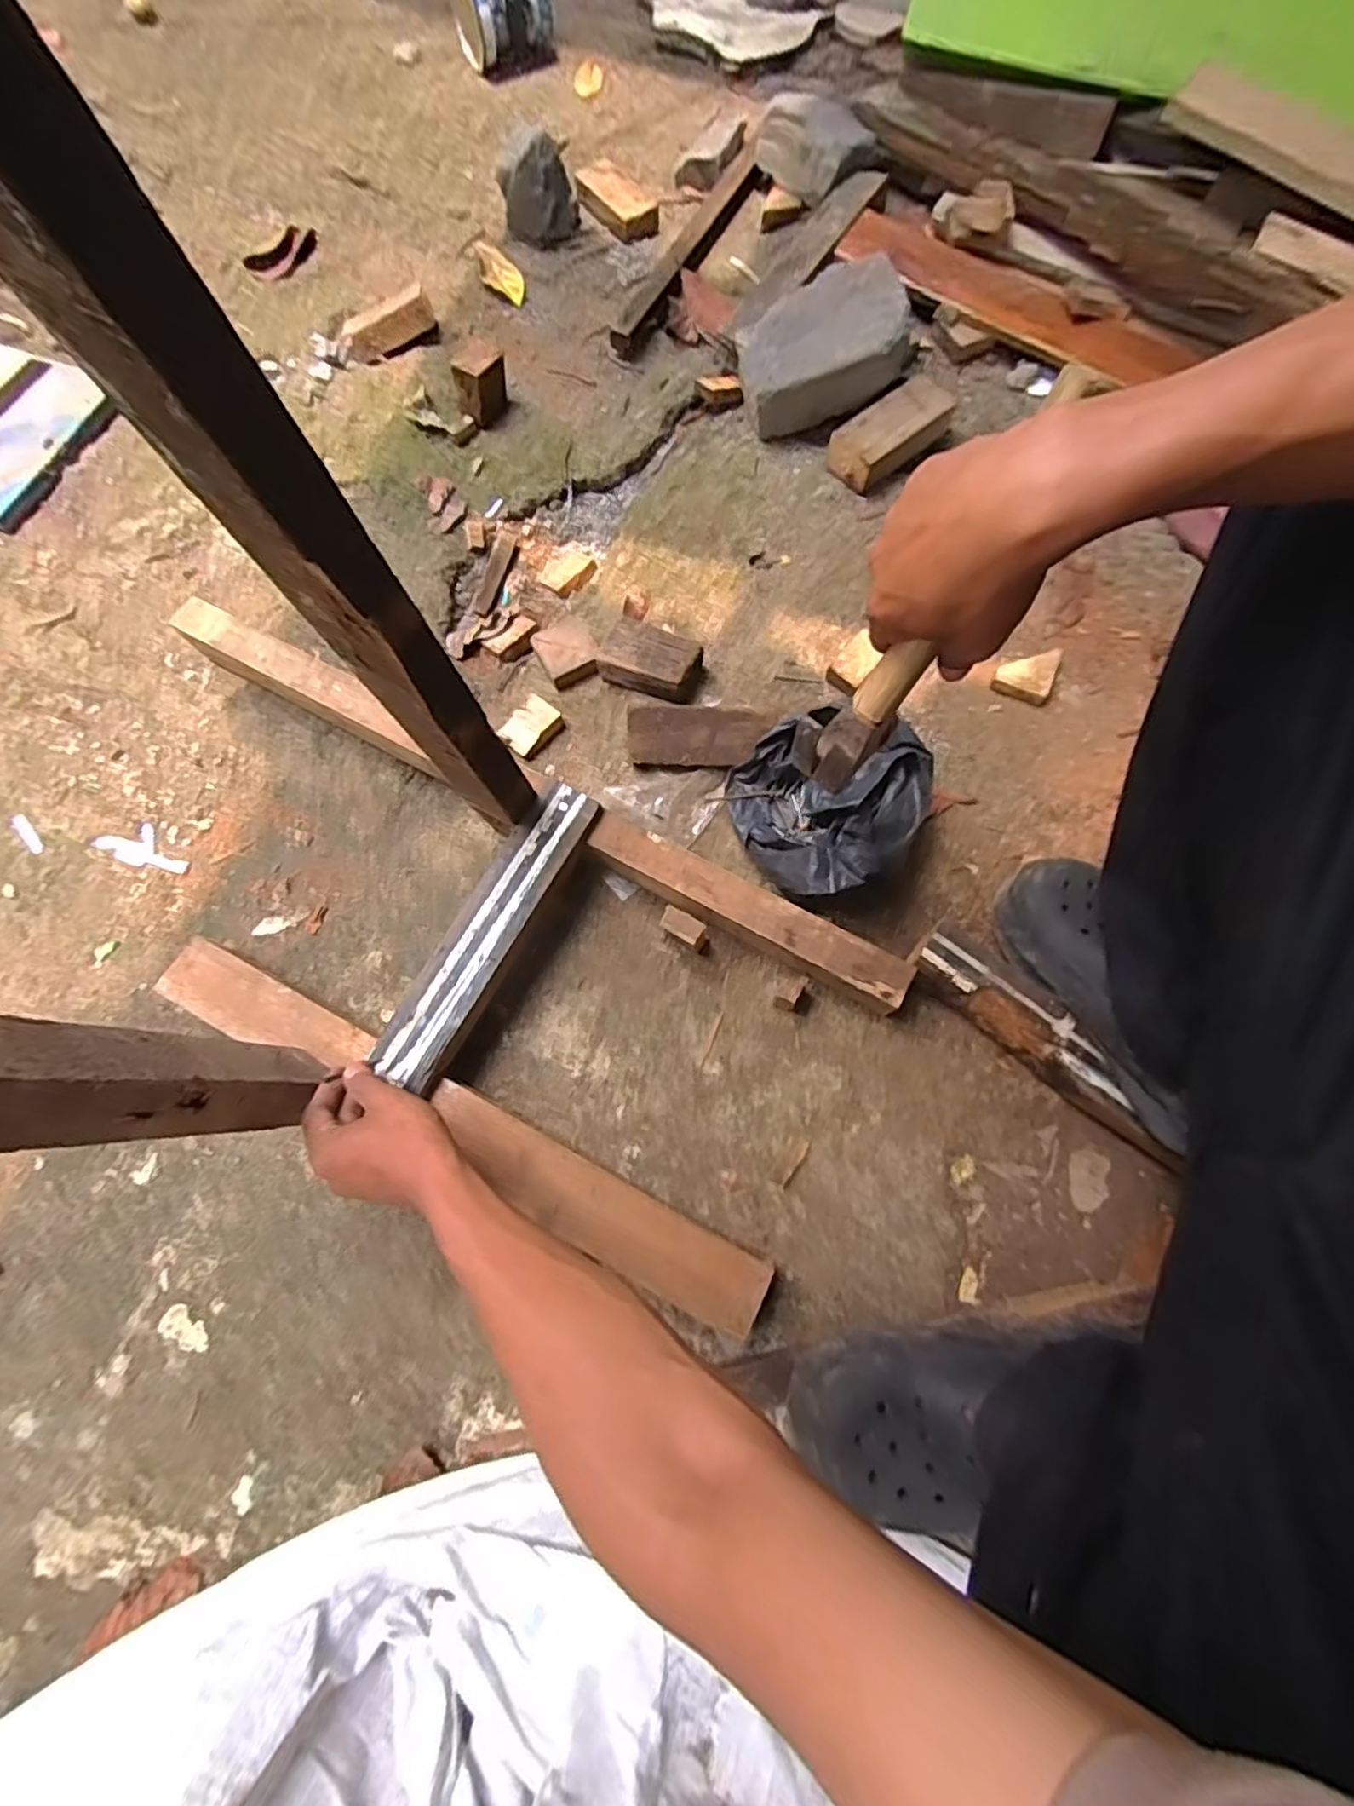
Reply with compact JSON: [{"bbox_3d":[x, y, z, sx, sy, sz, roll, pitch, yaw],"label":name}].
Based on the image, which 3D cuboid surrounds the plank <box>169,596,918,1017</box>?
[{"bbox_3d":[-0.152,-0.103,0.649,0.788,0.060,0.044,28,76,8],"label":"plank"}]

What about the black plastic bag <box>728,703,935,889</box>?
[{"bbox_3d":[0.133,-0.091,0.631,0.175,0.093,0.183,29,76,8],"label":"black plastic bag"}]

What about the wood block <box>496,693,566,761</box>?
[{"bbox_3d":[-0.150,-0.182,0.697,0.046,0.018,0.059,39,78,11],"label":"wood block"}]

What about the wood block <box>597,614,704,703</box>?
[{"bbox_3d":[-0.027,-0.253,0.706,0.103,0.046,0.064,22,75,7],"label":"wood block"}]

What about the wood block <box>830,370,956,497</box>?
[{"bbox_3d":[0.248,-0.556,0.793,0.160,0.055,0.068,-38,77,-10],"label":"wood block"}]

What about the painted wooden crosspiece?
[{"bbox_3d":[-0.159,0.022,0.580,0.057,0.020,0.278,28,78,8],"label":"painted wooden crosspiece"}]

